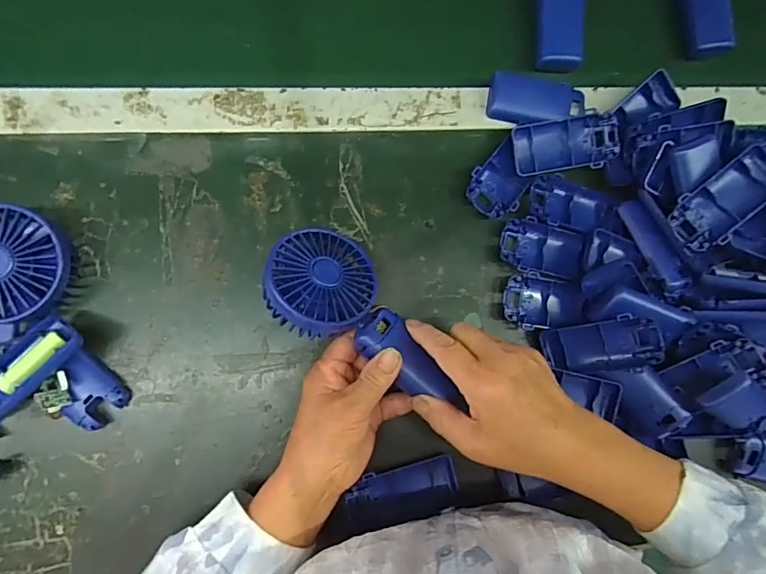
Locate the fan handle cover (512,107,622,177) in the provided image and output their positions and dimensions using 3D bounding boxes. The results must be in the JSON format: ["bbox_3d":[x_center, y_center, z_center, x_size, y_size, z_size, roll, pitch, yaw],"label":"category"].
[{"bbox_3d":[0.166,-0.131,0.442,0.092,0.017,0.049,-12,88,1],"label":"fan handle cover"}]

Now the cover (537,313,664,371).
[{"bbox_3d":[0.189,0.051,0.421,0.093,0.023,0.045,-10,87,29],"label":"cover"}]

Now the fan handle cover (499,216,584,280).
[{"bbox_3d":[0.146,-0.035,0.448,0.074,0.022,0.049,9,85,-8],"label":"fan handle cover"}]

